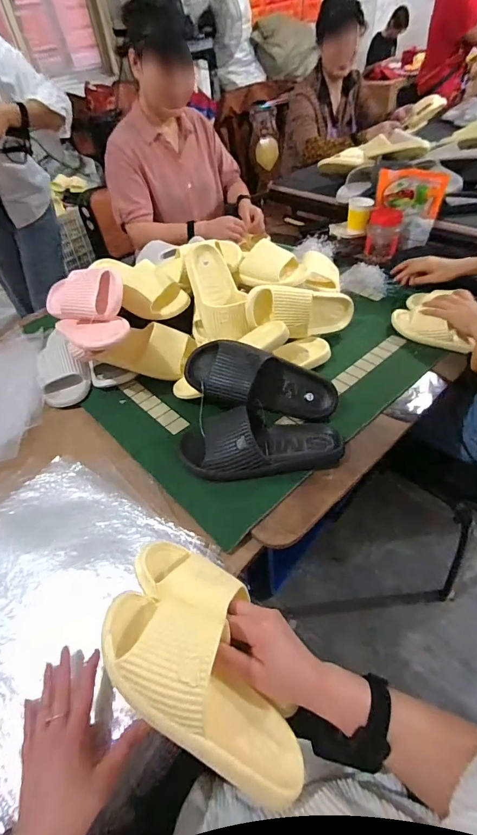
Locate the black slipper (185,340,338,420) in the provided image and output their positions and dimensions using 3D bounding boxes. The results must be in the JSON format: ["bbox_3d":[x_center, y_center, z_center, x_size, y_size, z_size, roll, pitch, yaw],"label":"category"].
[{"bbox_3d":[0.045,-0.062,0.704,0.284,0.110,0.088,16,10,-4],"label":"black slipper"}]

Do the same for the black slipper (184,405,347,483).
[{"bbox_3d":[0.038,0.038,0.656,0.273,0.071,0.120,-9,47,-1],"label":"black slipper"}]

